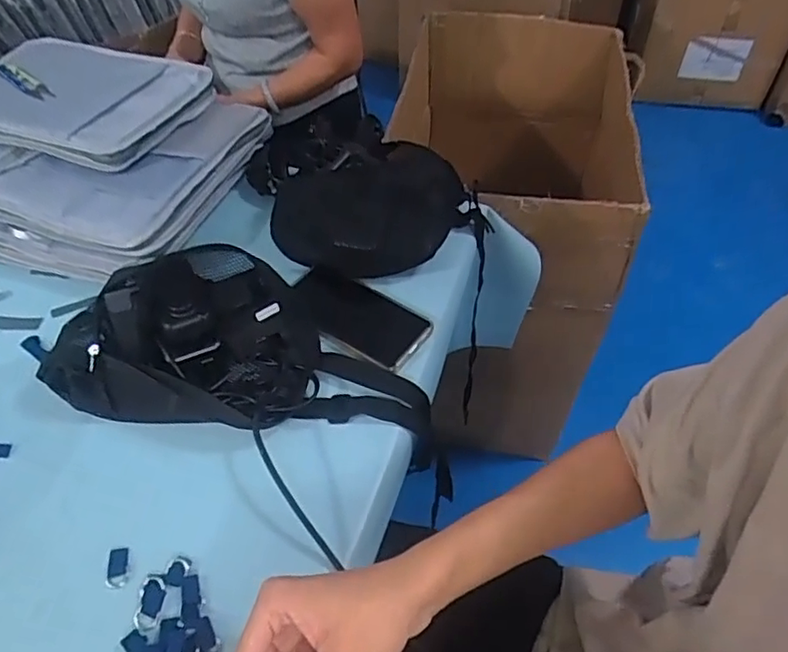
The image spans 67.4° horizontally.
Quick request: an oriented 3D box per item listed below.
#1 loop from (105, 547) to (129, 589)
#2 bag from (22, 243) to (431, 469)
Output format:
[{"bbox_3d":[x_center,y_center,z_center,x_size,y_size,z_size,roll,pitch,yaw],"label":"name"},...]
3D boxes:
[{"bbox_3d":[-0.221,0.191,0.471,0.016,0.006,0.032,-11,50,-8],"label":"loop"},{"bbox_3d":[-0.142,0.007,0.564,0.356,0.097,0.176,8,50,9],"label":"bag"}]

